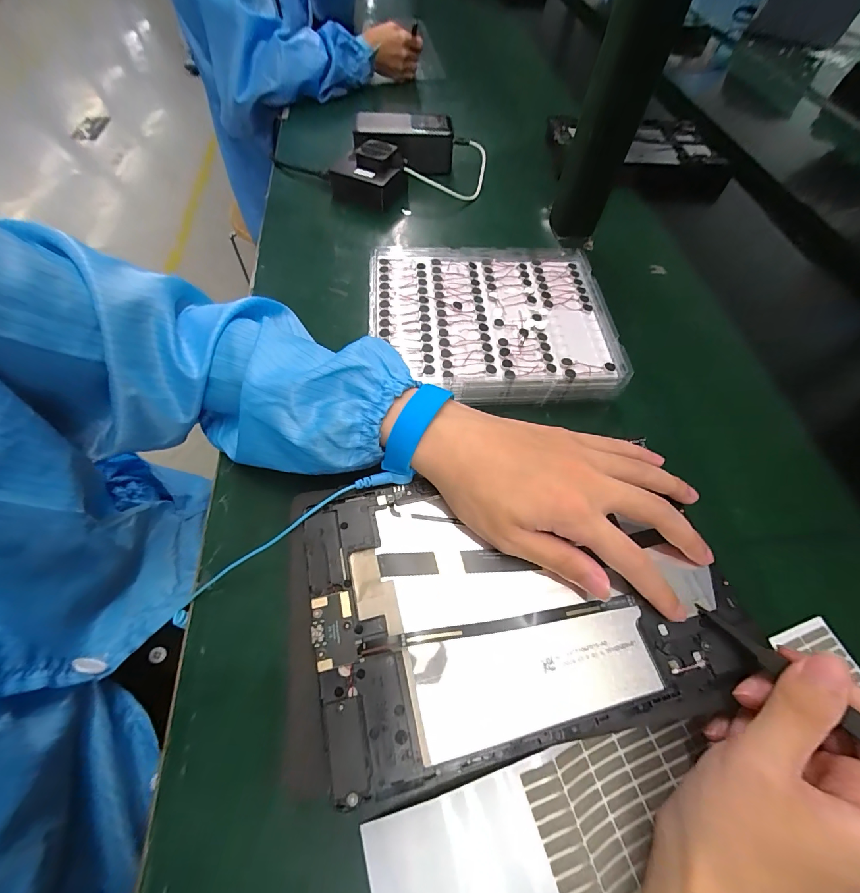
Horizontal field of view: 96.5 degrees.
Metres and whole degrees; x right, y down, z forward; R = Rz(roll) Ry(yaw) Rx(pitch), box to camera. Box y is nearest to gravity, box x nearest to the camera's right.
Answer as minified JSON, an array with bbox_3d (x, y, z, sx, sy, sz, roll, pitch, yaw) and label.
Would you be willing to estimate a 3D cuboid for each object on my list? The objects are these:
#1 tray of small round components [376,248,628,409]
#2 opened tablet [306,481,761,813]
[{"bbox_3d":[0.054,-0.118,0.351,0.212,0.020,0.179,0,60,-3],"label":"tray of small round components"},{"bbox_3d":[0.049,0.084,0.220,0.221,0.008,0.148,-9,61,-8],"label":"opened tablet"}]

